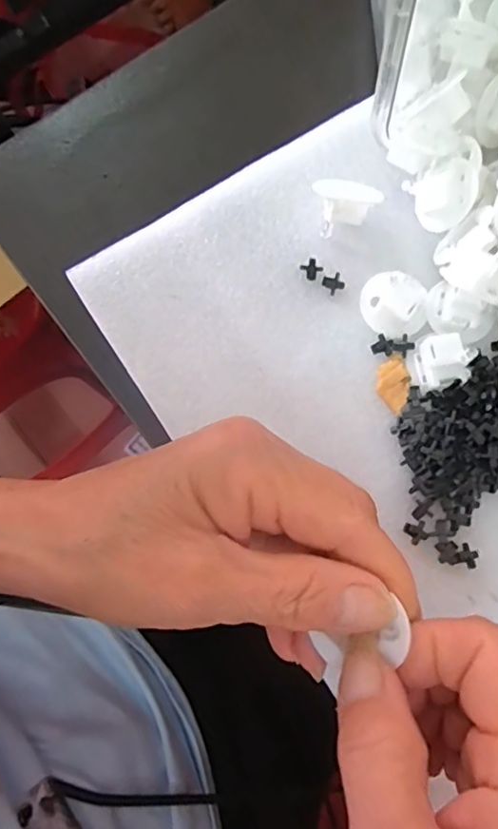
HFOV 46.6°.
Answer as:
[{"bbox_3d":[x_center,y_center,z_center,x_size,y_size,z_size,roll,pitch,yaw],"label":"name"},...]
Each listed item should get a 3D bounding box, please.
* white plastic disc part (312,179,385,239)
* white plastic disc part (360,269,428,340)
[{"bbox_3d":[0.046,-0.099,0.276,0.029,0.023,0.019,-5,79,-1],"label":"white plastic disc part"},{"bbox_3d":[0.069,-0.052,0.274,0.030,0.007,0.032,0,79,0],"label":"white plastic disc part"}]

